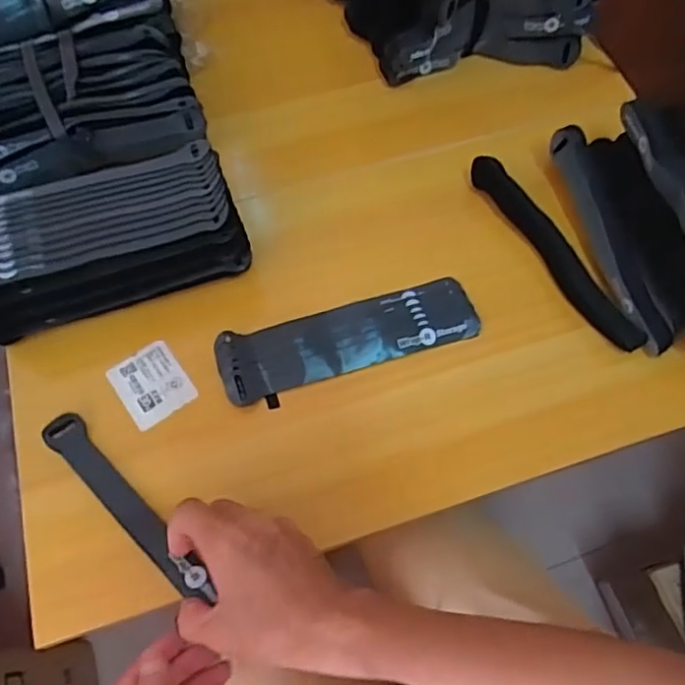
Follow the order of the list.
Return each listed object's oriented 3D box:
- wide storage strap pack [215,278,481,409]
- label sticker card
[{"bbox_3d":[0.006,-0.005,0.461,0.197,0.017,0.056,-16,67,-8],"label":"wide storage strap pack"},{"bbox_3d":[-0.143,0.031,0.455,0.049,0.004,0.058,-33,70,-14],"label":"label sticker card"}]

